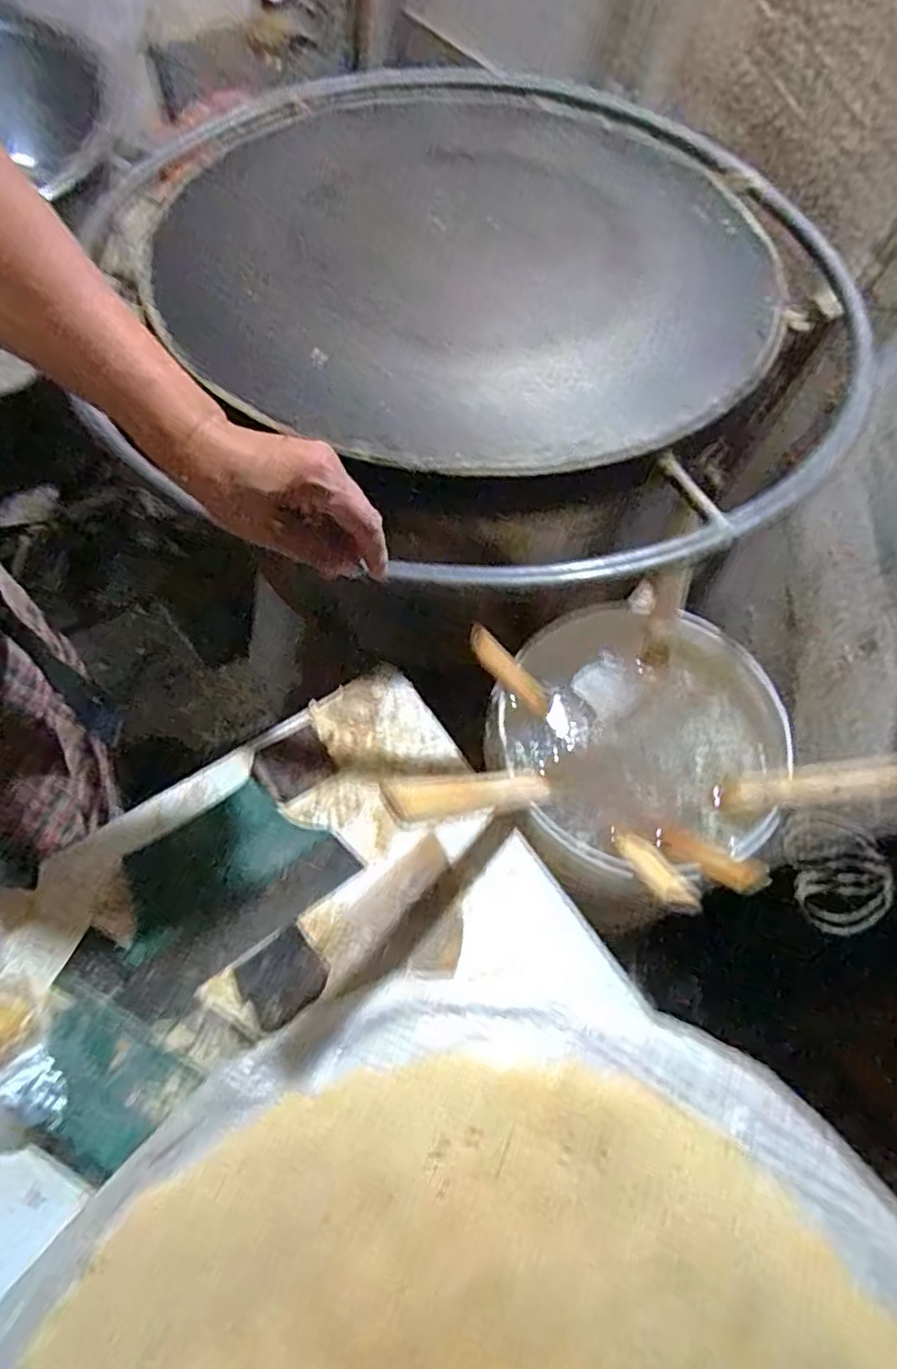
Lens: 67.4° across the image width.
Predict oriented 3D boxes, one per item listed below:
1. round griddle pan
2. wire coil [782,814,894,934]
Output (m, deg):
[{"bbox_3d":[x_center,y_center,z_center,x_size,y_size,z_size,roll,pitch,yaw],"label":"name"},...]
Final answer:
[{"bbox_3d":[0.023,-0.476,0.711,0.653,0.041,0.618,1,60,-1],"label":"round griddle pan"},{"bbox_3d":[0.389,0.188,0.668,0.089,0.033,0.105,3,61,-3],"label":"wire coil"}]

